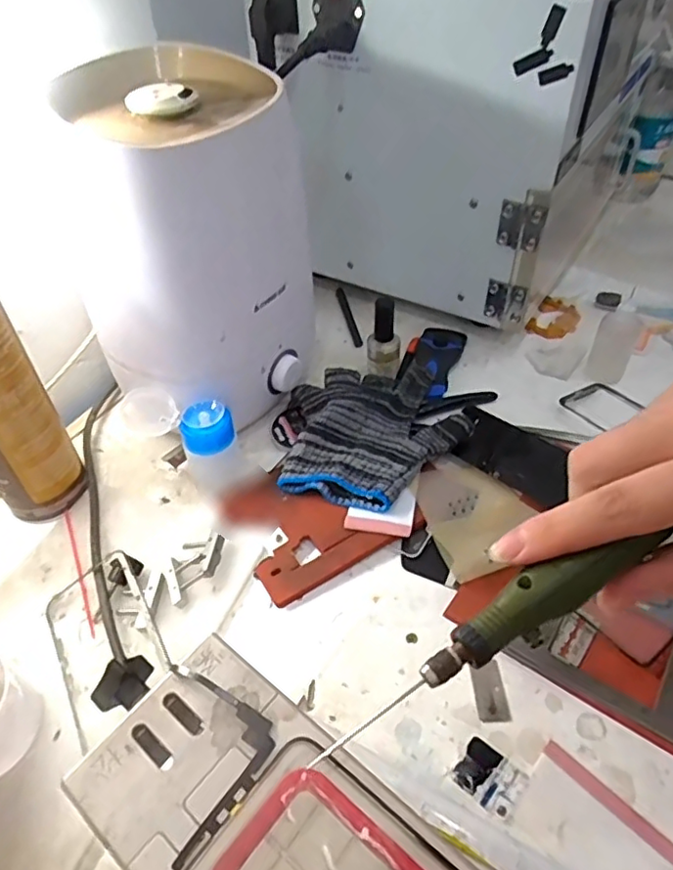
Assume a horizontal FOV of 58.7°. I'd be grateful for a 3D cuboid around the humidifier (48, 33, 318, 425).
[{"bbox_3d":[-0.108,-0.146,0.474,0.142,0.233,0.163,14,47,16],"label":"humidifier"}]

